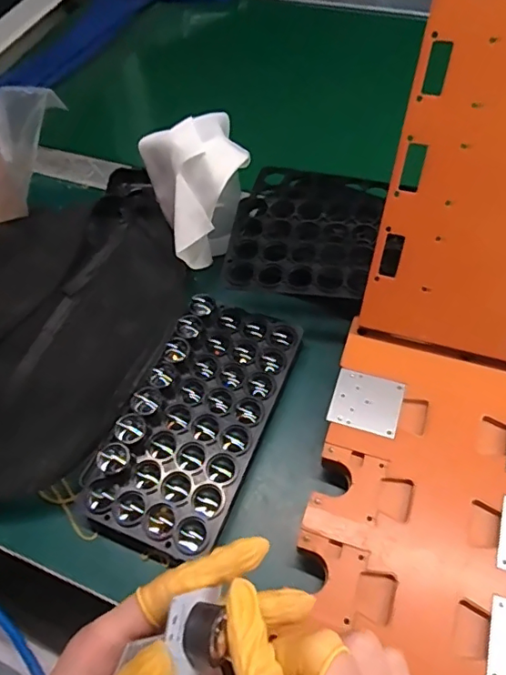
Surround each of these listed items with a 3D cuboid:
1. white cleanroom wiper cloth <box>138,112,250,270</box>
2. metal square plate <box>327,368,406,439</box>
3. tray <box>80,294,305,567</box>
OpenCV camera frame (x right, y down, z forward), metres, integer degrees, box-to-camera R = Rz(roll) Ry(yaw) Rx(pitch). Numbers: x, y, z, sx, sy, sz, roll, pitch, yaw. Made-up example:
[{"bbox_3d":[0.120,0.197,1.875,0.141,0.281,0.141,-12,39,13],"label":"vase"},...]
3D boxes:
[{"bbox_3d":[-0.040,-0.126,0.452,0.085,0.106,0.092,-20,57,-7],"label":"white cleanroom wiper cloth"},{"bbox_3d":[0.081,0.047,0.368,0.048,0.004,0.043,14,60,14],"label":"metal square plate"},{"bbox_3d":[-0.042,0.058,0.387,0.103,0.033,0.195,19,61,17],"label":"tray"}]

